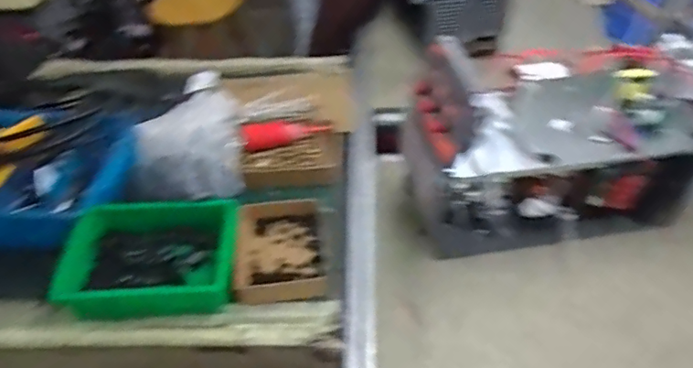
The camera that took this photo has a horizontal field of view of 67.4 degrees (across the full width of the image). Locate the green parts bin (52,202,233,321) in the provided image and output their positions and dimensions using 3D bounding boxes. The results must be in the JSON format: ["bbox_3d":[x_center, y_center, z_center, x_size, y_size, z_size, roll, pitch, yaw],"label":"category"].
[{"bbox_3d":[-0.289,0.112,0.800,0.240,0.068,0.174,-3,44,-1],"label":"green parts bin"}]

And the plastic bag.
[{"bbox_3d":[-0.273,-0.056,0.873,0.192,0.109,0.173,-7,44,-6],"label":"plastic bag"}]

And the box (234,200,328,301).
[{"bbox_3d":[-0.106,0.105,0.844,0.152,0.034,0.181,-7,44,-5],"label":"box"}]

